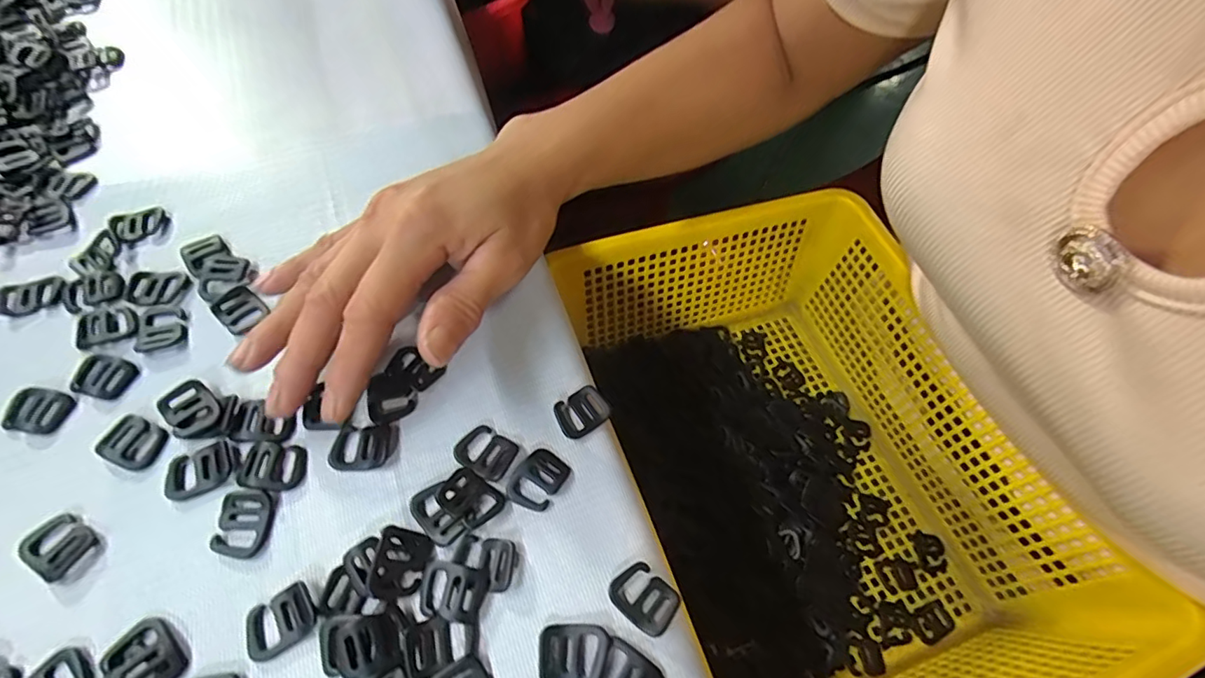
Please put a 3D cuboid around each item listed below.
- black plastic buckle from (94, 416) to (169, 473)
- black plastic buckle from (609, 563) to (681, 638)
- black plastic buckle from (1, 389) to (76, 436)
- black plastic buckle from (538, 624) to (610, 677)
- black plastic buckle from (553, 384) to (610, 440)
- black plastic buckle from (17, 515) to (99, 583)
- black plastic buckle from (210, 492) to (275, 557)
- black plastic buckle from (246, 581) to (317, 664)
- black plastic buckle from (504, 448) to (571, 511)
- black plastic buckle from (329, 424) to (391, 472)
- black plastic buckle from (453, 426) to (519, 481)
[{"bbox_3d":[-0.184,0.040,0.209,0.023,0.004,0.018,19,60,7],"label":"black plastic buckle"},{"bbox_3d":[0.015,0.092,0.190,0.023,0.004,0.018,38,64,17],"label":"black plastic buckle"},{"bbox_3d":[-0.226,0.029,0.214,0.021,0.004,0.017,9,59,2],"label":"black plastic buckle"},{"bbox_3d":[-0.010,0.106,0.181,0.023,0.004,0.017,0,60,-4],"label":"black plastic buckle"},{"bbox_3d":[-0.009,0.030,0.225,0.022,0.004,0.019,-27,65,-18],"label":"black plastic buckle"},{"bbox_3d":[-0.194,0.073,0.190,0.022,0.004,0.018,26,61,11],"label":"black plastic buckle"},{"bbox_3d":[-0.132,0.068,0.196,0.018,0.004,0.022,4,59,-2],"label":"black plastic buckle"},{"bbox_3d":[-0.109,0.095,0.181,0.022,0.004,0.018,-31,66,-20],"label":"black plastic buckle"},{"bbox_3d":[-0.025,0.055,0.209,0.018,0.004,0.023,33,63,15],"label":"black plastic buckle"},{"bbox_3d":[-0.096,0.043,0.212,0.021,0.004,0.018,1,60,-3],"label":"black plastic buckle"},{"bbox_3d":[-0.046,0.045,0.214,0.023,0.004,0.018,29,62,13],"label":"black plastic buckle"}]

